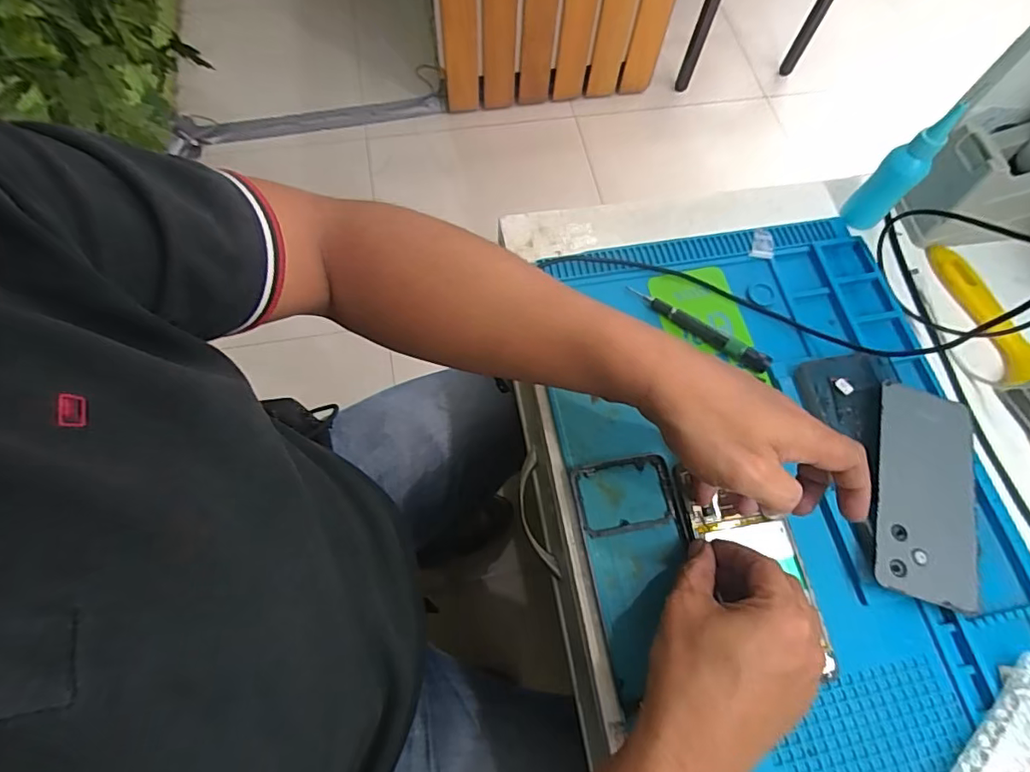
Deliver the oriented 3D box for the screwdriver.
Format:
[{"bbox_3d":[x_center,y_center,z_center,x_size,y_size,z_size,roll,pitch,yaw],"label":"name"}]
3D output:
[{"bbox_3d":[0.153,-0.049,0.449,0.129,0.014,0.019,33,70,11],"label":"screwdriver"}]

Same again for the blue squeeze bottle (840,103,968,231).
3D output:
[{"bbox_3d":[0.331,-0.183,0.459,0.033,0.108,0.026,8,67,1],"label":"blue squeeze bottle"}]

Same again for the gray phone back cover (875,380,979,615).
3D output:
[{"bbox_3d":[0.303,0.076,0.392,0.072,0.006,0.157,18,68,2],"label":"gray phone back cover"}]

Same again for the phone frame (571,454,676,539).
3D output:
[{"bbox_3d":[0.083,0.082,0.400,0.076,0.004,0.054,-9,68,-6],"label":"phone frame"}]

